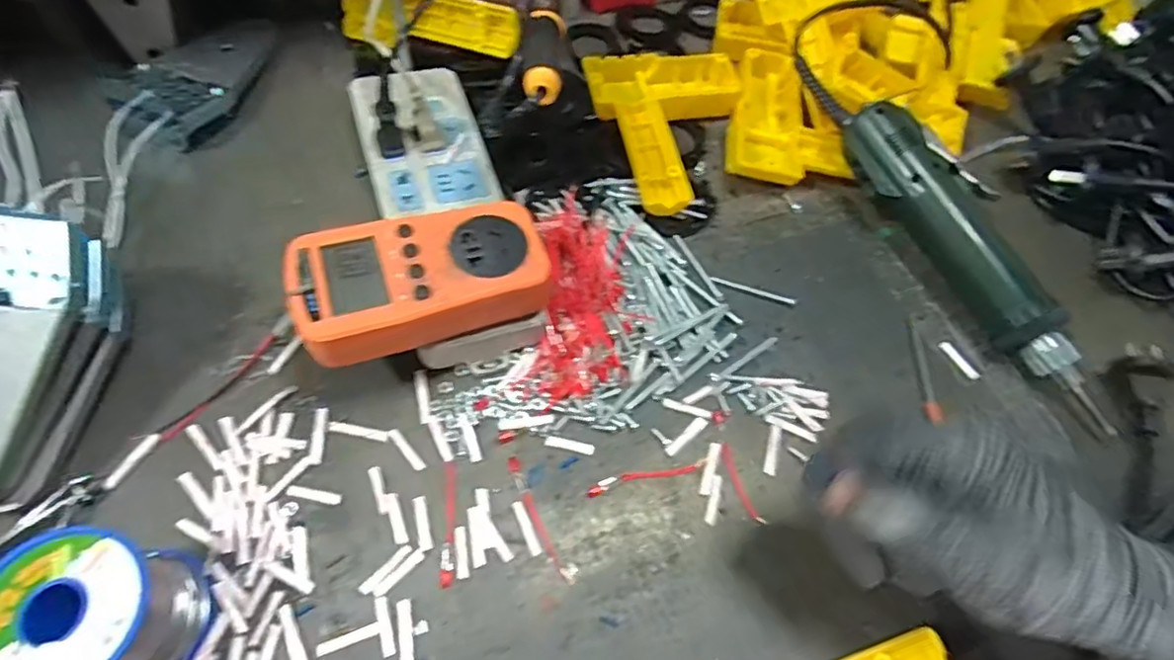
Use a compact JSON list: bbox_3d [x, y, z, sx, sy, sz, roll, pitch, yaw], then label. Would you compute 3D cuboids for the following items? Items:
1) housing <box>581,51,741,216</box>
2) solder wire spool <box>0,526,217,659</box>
[{"bbox_3d":[0.068,-0.146,0.457,0.117,0.025,0.149,-7,62,-8],"label":"housing"},{"bbox_3d":[-0.212,0.125,0.267,0.062,0.061,0.062,2,61,-3],"label":"solder wire spool"}]

